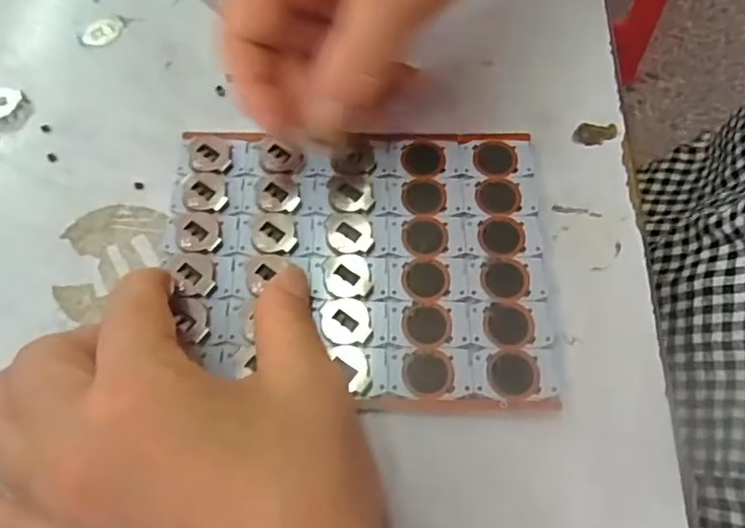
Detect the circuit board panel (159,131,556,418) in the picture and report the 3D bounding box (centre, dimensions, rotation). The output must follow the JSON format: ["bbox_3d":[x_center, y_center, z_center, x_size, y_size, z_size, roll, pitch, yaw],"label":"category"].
[{"bbox_3d":[-0.007,-0.003,0.218,0.146,0.006,0.114,0,68,0],"label":"circuit board panel"}]

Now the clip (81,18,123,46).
[{"bbox_3d":[-0.129,-0.111,0.265,0.021,0.004,0.014,-27,71,-10],"label":"clip"}]

